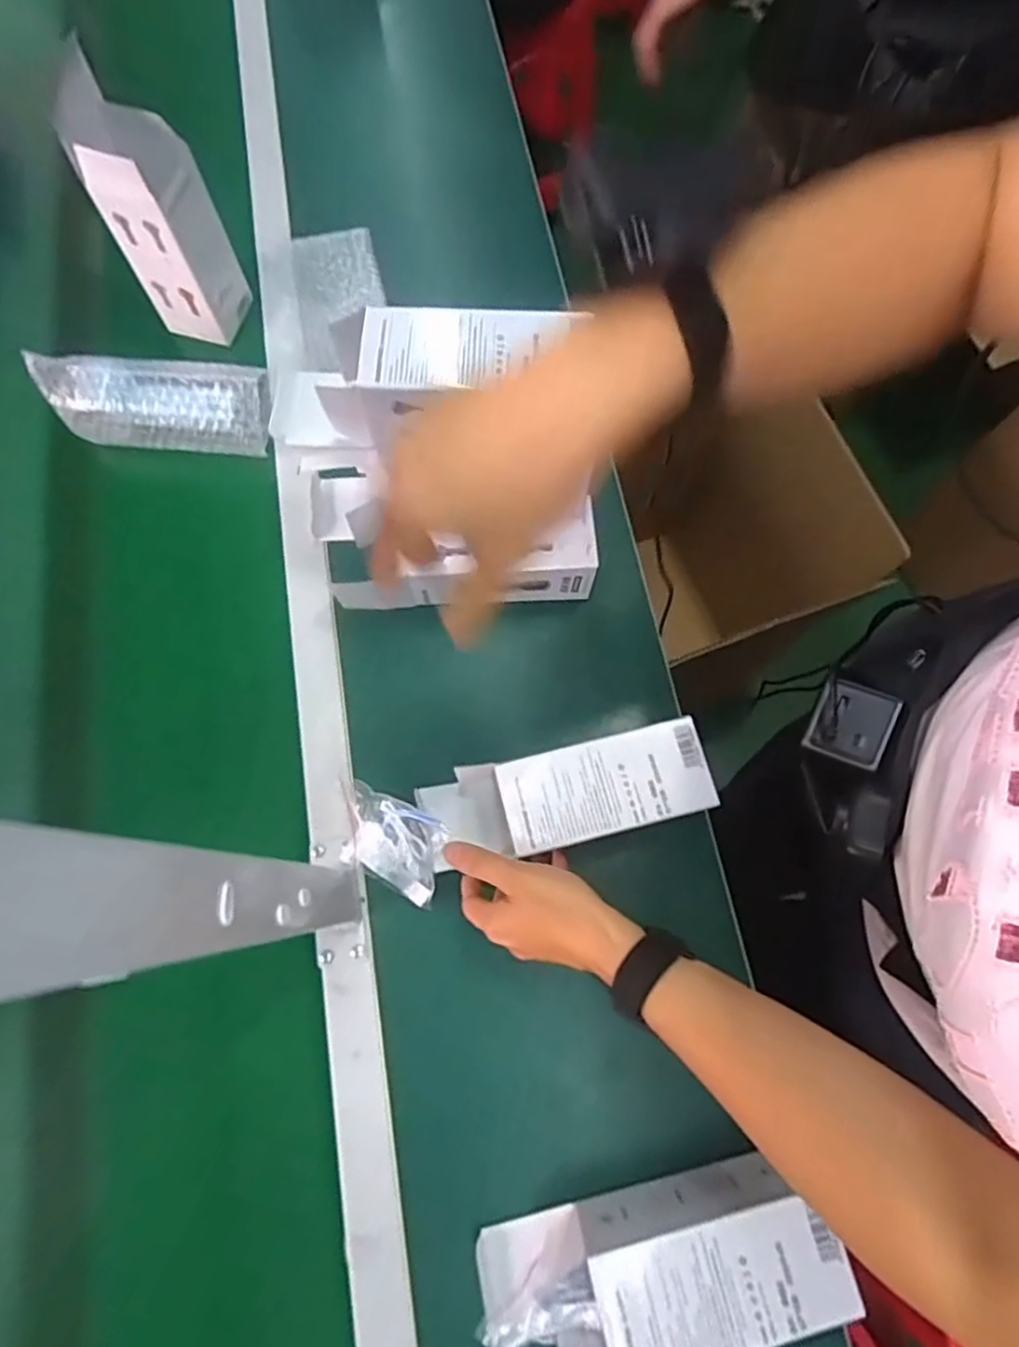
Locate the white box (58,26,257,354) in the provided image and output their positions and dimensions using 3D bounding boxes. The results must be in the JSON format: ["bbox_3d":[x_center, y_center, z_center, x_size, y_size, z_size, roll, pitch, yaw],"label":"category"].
[{"bbox_3d":[-0.324,-0.422,0.620,0.078,0.210,0.072,13,73,4],"label":"white box"}]

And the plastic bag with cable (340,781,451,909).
[{"bbox_3d":[-0.097,0.140,0.552,0.092,0.017,0.072,21,96,20],"label":"plastic bag with cable"}]

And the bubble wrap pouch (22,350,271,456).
[{"bbox_3d":[-0.334,-0.266,0.641,0.197,0.069,0.068,3,72,1],"label":"bubble wrap pouch"}]

